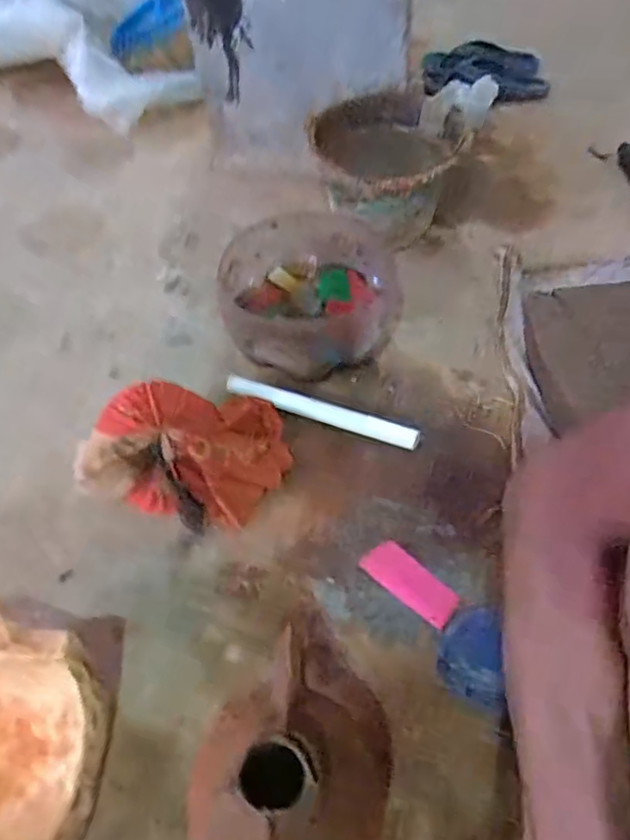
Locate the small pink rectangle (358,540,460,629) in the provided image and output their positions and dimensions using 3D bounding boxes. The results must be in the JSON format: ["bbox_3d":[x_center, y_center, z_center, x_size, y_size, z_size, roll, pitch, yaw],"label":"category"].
[{"bbox_3d":[0.103,0.174,0.649,0.108,0.004,0.045,34,61,24],"label":"small pink rectangle"}]

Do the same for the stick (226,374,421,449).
[{"bbox_3d":[0.008,-0.014,0.781,0.260,0.021,0.024,17,56,14],"label":"stick"}]

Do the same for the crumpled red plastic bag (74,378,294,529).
[{"bbox_3d":[-0.153,0.029,0.727,0.242,0.082,0.174,3,54,4],"label":"crumpled red plastic bag"}]

